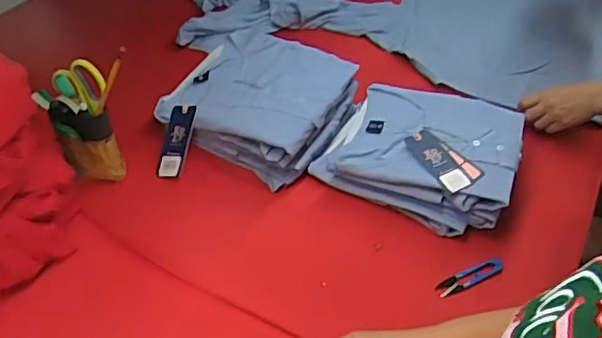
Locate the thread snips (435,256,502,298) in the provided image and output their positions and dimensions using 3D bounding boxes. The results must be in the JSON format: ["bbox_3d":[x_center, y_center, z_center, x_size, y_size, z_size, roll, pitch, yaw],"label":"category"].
[{"bbox_3d":[0.236,0.150,0.828,0.104,0.011,0.026,-18,46,-17],"label":"thread snips"}]

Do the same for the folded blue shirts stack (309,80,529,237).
[{"bbox_3d":[0.197,-0.029,0.958,0.288,0.079,0.241,20,47,21],"label":"folded blue shirts stack"}]

